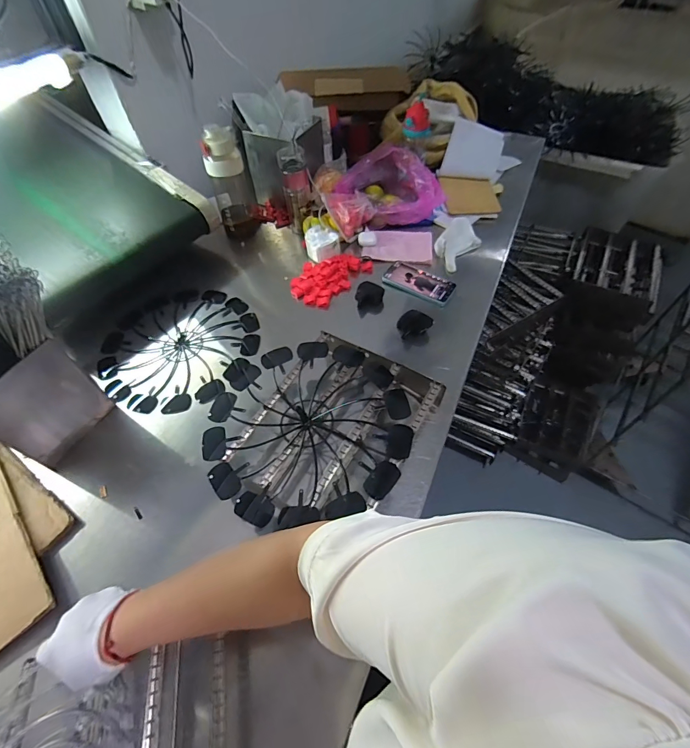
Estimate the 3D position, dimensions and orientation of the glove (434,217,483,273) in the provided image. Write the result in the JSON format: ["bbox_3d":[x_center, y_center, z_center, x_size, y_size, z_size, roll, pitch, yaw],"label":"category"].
[{"bbox_3d":[0.285,-0.329,0.955,0.095,0.031,0.187,28,60,20],"label":"glove"}]

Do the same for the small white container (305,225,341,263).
[{"bbox_3d":[-0.055,-0.325,0.947,0.079,0.054,0.078,-16,56,-9],"label":"small white container"}]

